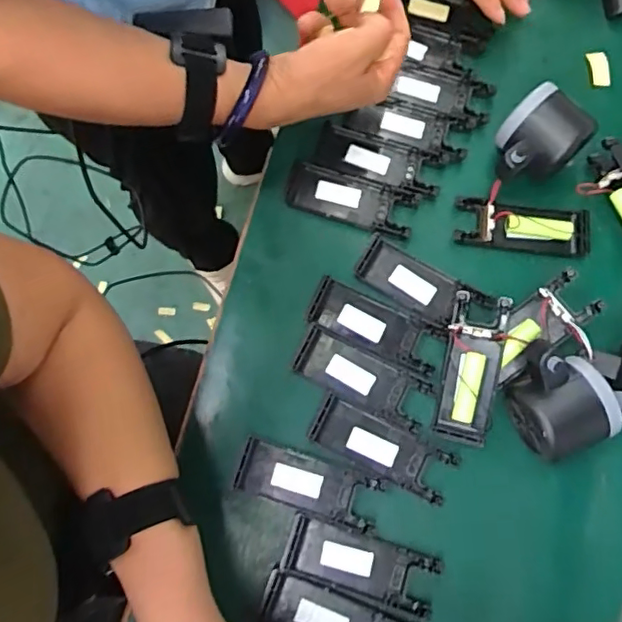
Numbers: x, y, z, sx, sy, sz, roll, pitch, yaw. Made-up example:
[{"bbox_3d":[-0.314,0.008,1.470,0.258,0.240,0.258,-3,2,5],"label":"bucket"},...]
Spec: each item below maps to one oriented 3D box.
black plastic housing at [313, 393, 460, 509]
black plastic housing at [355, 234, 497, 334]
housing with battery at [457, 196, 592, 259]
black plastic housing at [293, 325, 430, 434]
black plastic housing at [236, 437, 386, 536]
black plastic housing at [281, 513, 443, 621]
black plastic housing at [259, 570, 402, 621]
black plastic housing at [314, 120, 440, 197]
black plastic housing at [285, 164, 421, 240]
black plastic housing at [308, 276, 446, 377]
[{"bbox_3d":[0.050,0.098,0.409,0.100,0.007,0.037,25,76,6],"label":"black plastic housing"},{"bbox_3d":[0.083,-0.017,0.436,0.100,0.008,0.043,33,77,8],"label":"black plastic housing"},{"bbox_3d":[0.166,-0.067,0.444,0.101,0.017,0.038,7,75,2],"label":"housing with battery"},{"bbox_3d":[0.037,0.048,0.419,0.098,0.007,0.038,26,77,6],"label":"black plastic housing"},{"bbox_3d":[-0.001,0.122,0.400,0.098,0.007,0.035,17,76,4],"label":"black plastic housing"},{"bbox_3d":[0.034,0.173,0.388,0.102,0.007,0.038,17,76,4],"label":"black plastic housing"},{"bbox_3d":[0.017,0.208,0.378,0.101,0.009,0.038,22,76,5],"label":"black plastic housing"},{"bbox_3d":[0.055,-0.121,0.462,0.099,0.009,0.040,17,76,4],"label":"black plastic housing"},{"bbox_3d":[0.031,-0.088,0.452,0.100,0.008,0.040,16,76,4],"label":"black plastic housing"},{"bbox_3d":[0.048,0.011,0.428,0.097,0.006,0.039,24,76,6],"label":"black plastic housing"}]

